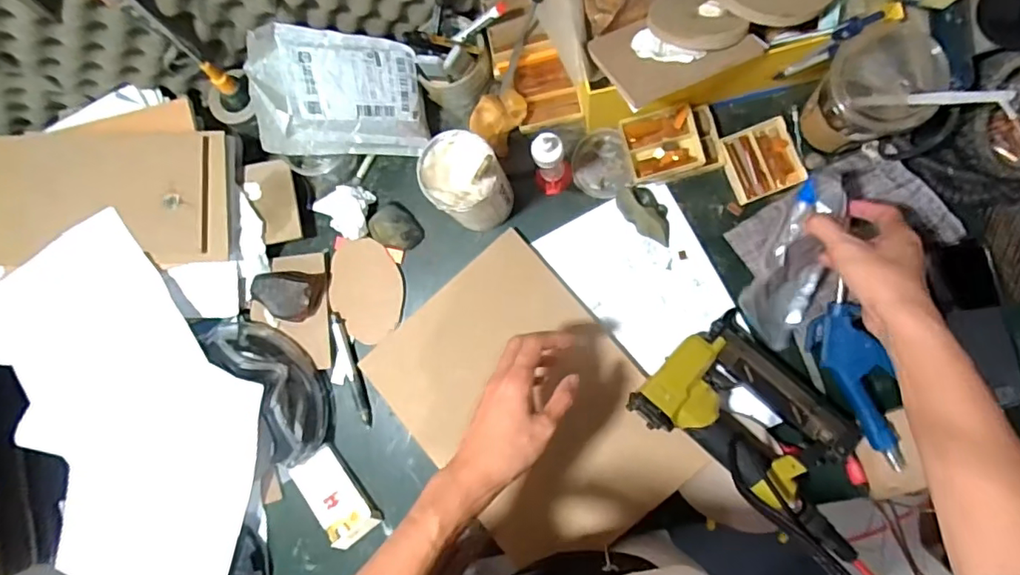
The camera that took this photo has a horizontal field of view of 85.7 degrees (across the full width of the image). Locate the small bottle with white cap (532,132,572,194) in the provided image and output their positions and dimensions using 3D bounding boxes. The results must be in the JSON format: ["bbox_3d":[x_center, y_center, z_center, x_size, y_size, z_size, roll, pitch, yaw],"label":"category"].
[{"bbox_3d":[0.045,-0.122,0.568,0.039,0.113,0.045,-32,83,5],"label":"small bottle with white cap"}]

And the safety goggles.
[{"bbox_3d":[-0.264,0.105,0.613,0.069,0.064,0.182,-34,82,5],"label":"safety goggles"}]

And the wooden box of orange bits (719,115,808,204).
[{"bbox_3d":[0.269,-0.136,0.590,0.072,0.014,0.075,-20,84,6],"label":"wooden box of orange bits"}]

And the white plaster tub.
[{"bbox_3d":[-0.043,-0.107,0.576,0.078,0.119,0.073,-1,86,8],"label":"white plaster tub"}]

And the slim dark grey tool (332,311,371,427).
[{"bbox_3d":[-0.183,0.093,0.637,0.014,0.005,0.133,-19,84,6],"label":"slim dark grey tool"}]

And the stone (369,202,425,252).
[{"bbox_3d":[-0.132,-0.071,0.640,0.059,0.023,0.049,28,90,9],"label":"stone"}]

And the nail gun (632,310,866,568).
[{"bbox_3d":[0.251,0.138,0.549,0.224,0.053,0.135,39,92,9],"label":"nail gun"}]

